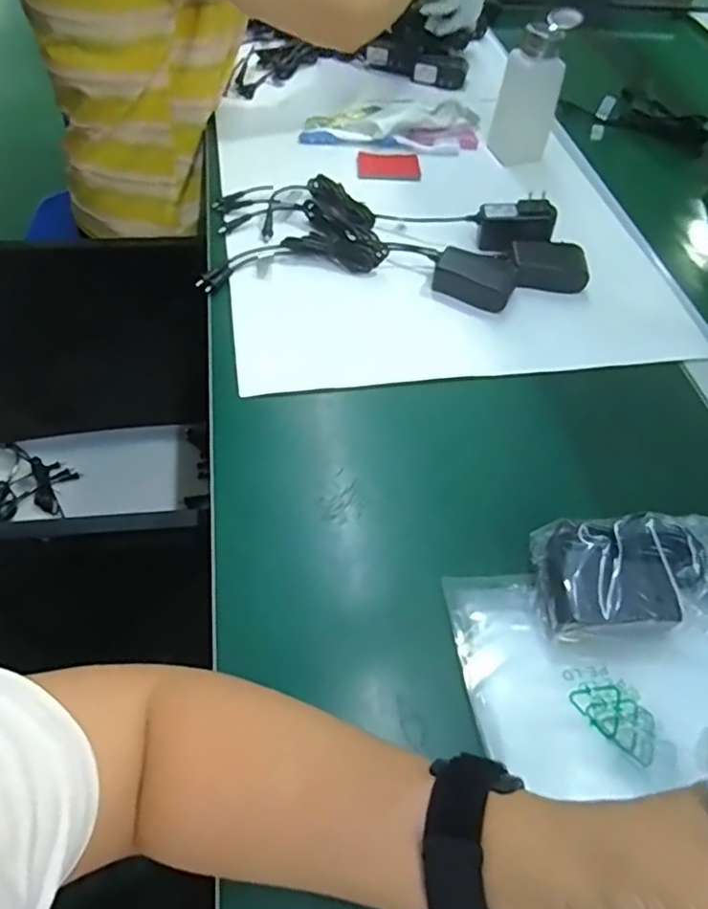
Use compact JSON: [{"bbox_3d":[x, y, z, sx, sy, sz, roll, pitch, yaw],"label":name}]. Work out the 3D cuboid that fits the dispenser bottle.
[{"bbox_3d":[0.203,-0.417,0.713,0.069,0.130,0.064,18,53,9],"label":"dispenser bottle"}]

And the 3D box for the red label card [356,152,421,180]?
[{"bbox_3d":[0.039,-0.333,0.724,0.073,0.004,0.044,-2,63,-11],"label":"red label card"}]

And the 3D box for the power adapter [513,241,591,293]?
[{"bbox_3d":[0.187,-0.178,0.602,0.067,0.029,0.046,0,53,-5],"label":"power adapter"}]

